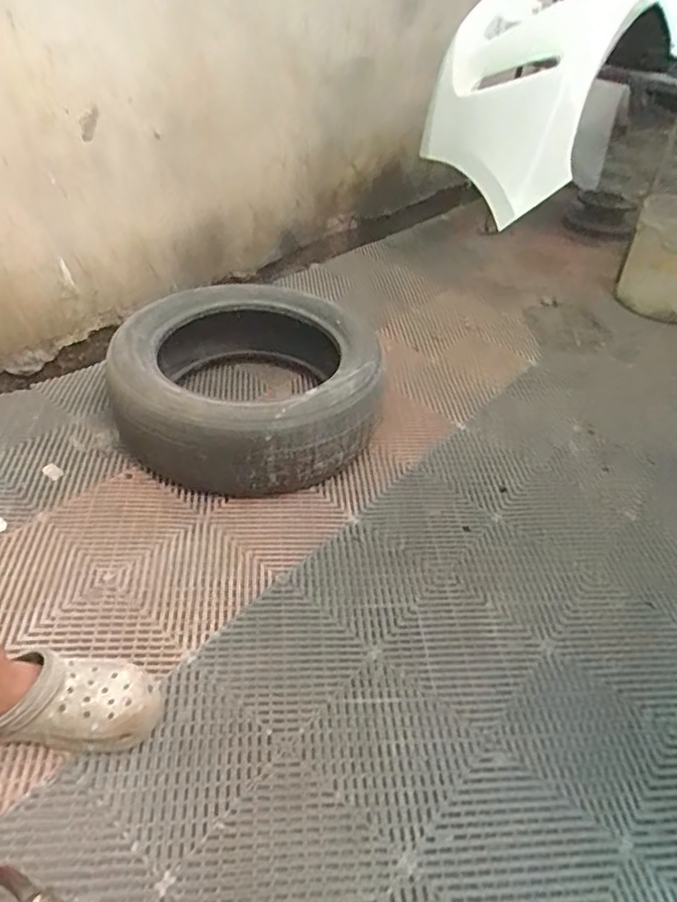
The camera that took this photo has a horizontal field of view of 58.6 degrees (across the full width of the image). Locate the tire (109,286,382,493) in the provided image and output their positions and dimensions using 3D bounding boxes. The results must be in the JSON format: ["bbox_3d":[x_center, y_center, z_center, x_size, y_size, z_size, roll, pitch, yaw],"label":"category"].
[{"bbox_3d":[-0.181,-0.123,1.246,0.501,0.241,0.463,4,41,-3],"label":"tire"}]

